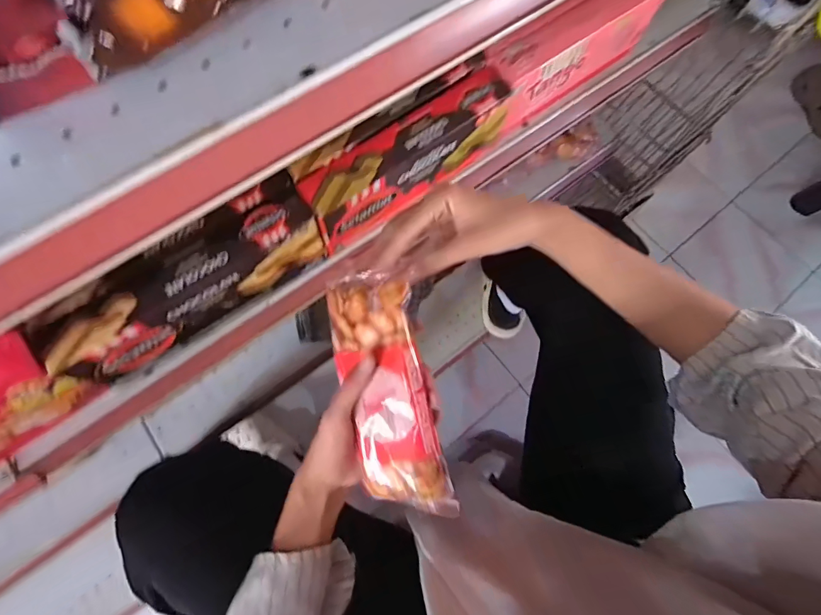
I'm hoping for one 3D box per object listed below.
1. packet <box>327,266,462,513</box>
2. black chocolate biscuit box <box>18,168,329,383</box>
[{"bbox_3d":[-0.016,0.066,0.327,0.072,0.032,0.188,-14,88,26],"label":"packet"},{"bbox_3d":[-0.173,-0.020,0.338,0.210,0.075,0.050,-36,76,-13],"label":"black chocolate biscuit box"}]

